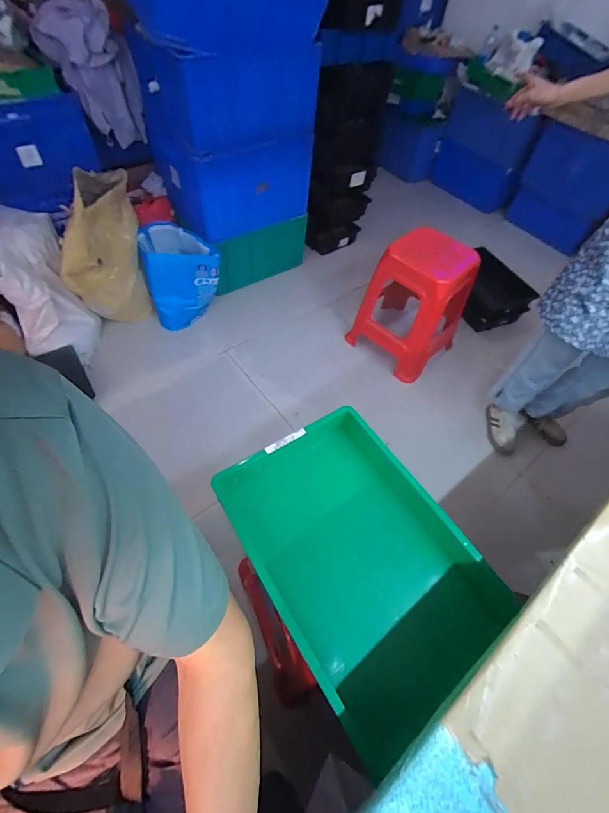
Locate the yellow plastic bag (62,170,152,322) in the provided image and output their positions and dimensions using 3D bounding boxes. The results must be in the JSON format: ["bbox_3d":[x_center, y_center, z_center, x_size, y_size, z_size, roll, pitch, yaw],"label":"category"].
[{"bbox_3d":[-0.768,-0.549,1.416,0.213,0.549,0.298,3,55,-2],"label":"yellow plastic bag"}]

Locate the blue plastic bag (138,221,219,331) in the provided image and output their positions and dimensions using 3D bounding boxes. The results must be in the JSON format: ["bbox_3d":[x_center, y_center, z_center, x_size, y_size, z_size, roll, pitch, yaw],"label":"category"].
[{"bbox_3d":[-0.564,-0.583,1.637,0.305,0.363,0.240,-26,61,-21],"label":"blue plastic bag"}]

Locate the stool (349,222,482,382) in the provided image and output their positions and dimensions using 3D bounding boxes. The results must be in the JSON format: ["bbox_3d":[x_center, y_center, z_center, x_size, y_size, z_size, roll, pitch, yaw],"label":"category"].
[{"bbox_3d":[0.479,-0.449,1.561,0.377,0.501,0.358,38,61,21],"label":"stool"}]

